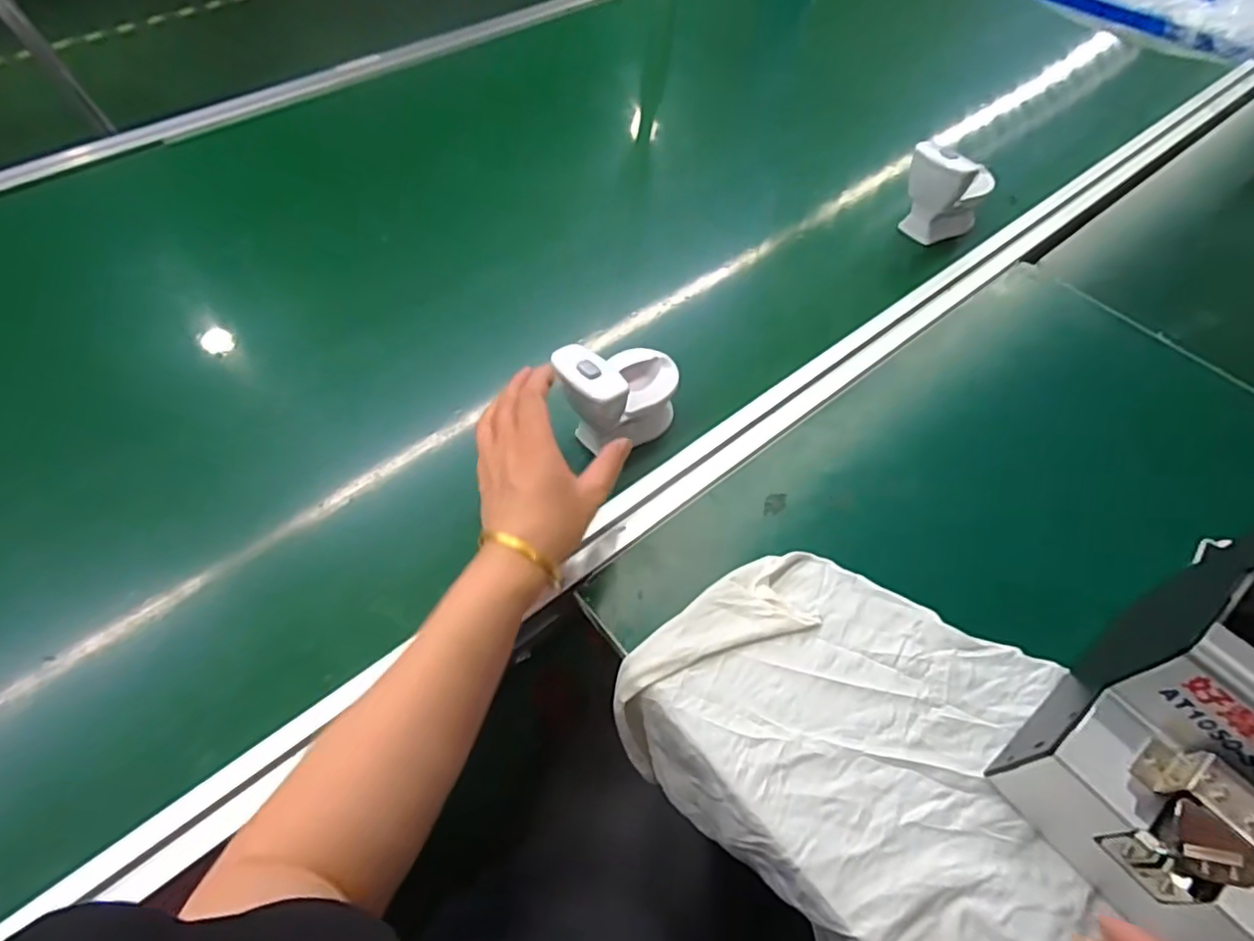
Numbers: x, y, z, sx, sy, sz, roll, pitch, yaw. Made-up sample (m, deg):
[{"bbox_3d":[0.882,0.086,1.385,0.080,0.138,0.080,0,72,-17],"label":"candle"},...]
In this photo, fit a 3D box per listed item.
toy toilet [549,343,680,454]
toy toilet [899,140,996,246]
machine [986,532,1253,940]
[{"bbox_3d":[-0.007,-0.067,0.516,0.108,0.092,0.063,-39,65,-23],"label":"toy toilet"},{"bbox_3d":[0.346,-0.308,0.681,0.081,0.091,0.063,-33,63,-20],"label":"toy toilet"},{"bbox_3d":[0.326,0.151,0.342,0.186,0.144,0.125,-34,63,-20],"label":"machine"}]

